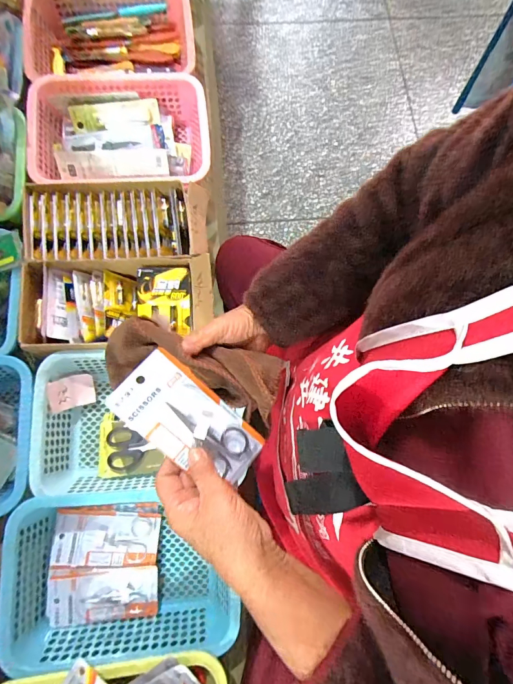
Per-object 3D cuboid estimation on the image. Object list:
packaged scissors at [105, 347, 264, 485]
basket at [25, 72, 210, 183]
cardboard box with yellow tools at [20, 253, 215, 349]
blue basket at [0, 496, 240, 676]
[{"bbox_3d":[-0.063,0.078,0.359,0.150,0.006,0.075,38,77,-14],"label":"packaged scissors"},{"bbox_3d":[-0.246,-0.375,0.679,0.310,0.091,0.221,-3,76,-3],"label":"basket"},{"bbox_3d":[-0.213,-0.064,0.583,0.287,0.078,0.149,-8,76,-4],"label":"cardboard box with yellow tools"},{"bbox_3d":[-0.188,0.327,0.527,0.306,0.099,0.210,-2,76,-2],"label":"blue basket"}]

